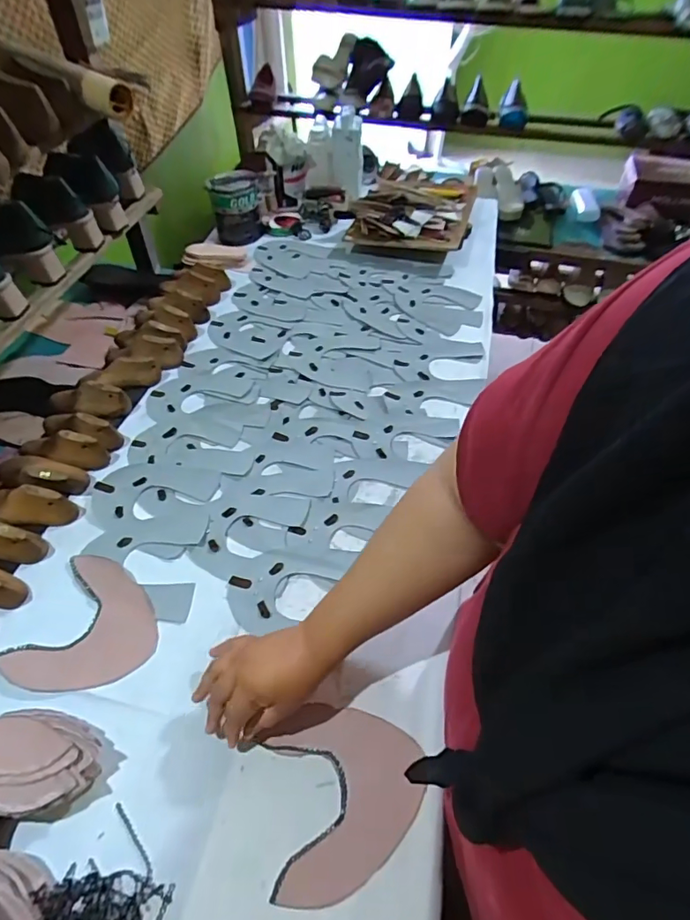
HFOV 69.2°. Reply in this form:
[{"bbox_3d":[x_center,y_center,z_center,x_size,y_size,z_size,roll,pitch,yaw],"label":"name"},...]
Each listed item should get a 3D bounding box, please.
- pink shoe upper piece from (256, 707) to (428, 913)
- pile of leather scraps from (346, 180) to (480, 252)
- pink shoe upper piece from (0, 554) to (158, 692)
[{"bbox_3d":[0.002,0.335,0.504,0.160,0.006,0.143,-14,52,-11],"label":"pink shoe upper piece"},{"bbox_3d":[0.163,-0.590,1.183,0.259,0.084,0.333,14,52,12],"label":"pile of leather scraps"},{"bbox_3d":[-0.308,0.206,0.608,0.157,0.006,0.161,20,54,16],"label":"pink shoe upper piece"}]

